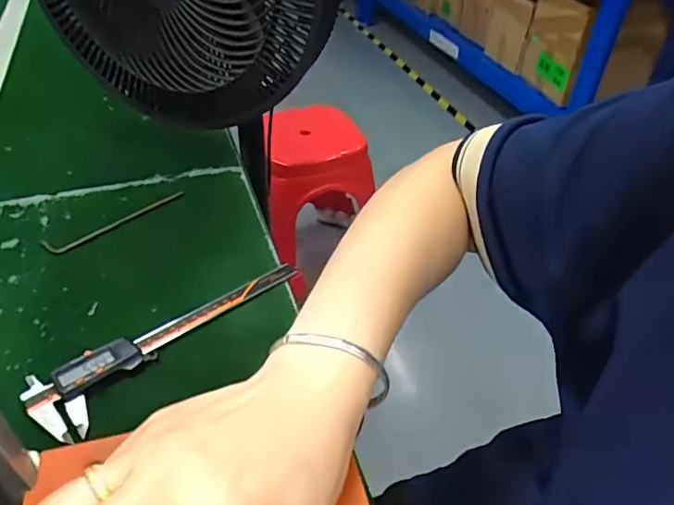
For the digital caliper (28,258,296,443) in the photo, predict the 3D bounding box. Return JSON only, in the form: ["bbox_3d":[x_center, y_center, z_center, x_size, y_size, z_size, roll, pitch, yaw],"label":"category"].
[{"bbox_3d":[-0.128,0.064,0.429,0.061,0.017,0.230,34,50,31],"label":"digital caliper"}]

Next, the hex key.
[{"bbox_3d":[-0.223,-0.035,0.540,0.144,0.008,0.024,-27,48,-29],"label":"hex key"}]

